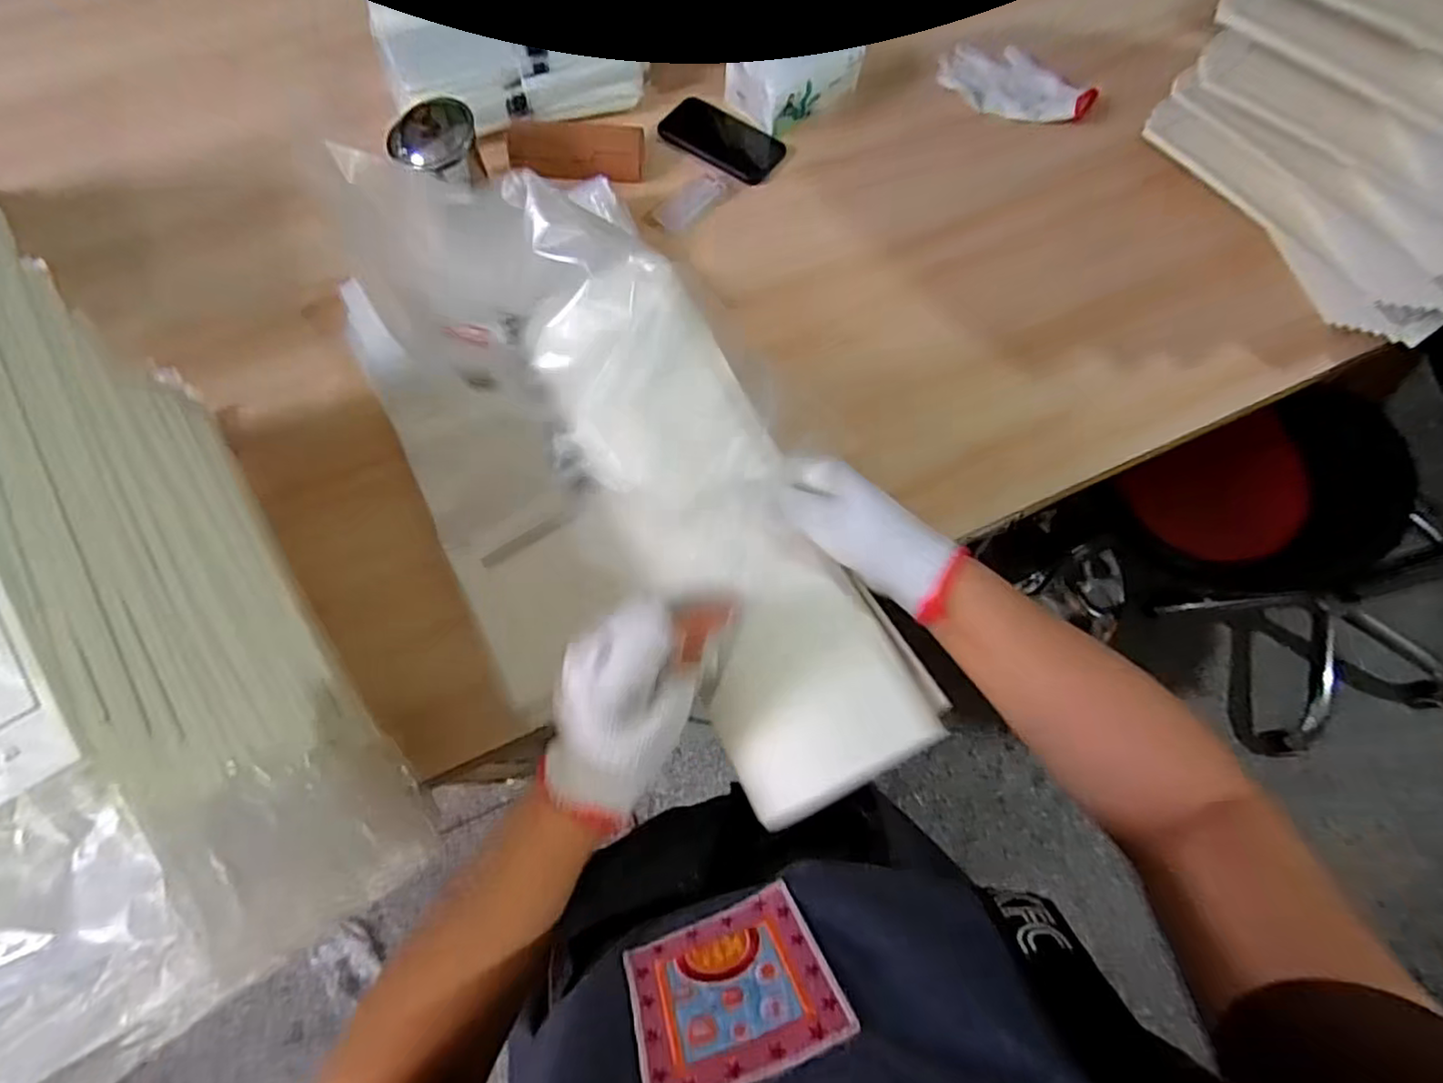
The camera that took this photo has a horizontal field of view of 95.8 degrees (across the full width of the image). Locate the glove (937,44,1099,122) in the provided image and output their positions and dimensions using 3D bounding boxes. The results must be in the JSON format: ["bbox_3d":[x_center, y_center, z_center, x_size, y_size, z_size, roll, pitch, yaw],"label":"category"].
[{"bbox_3d":[0.368,-0.572,0.816,0.178,0.031,0.096,41,74,12],"label":"glove"}]

